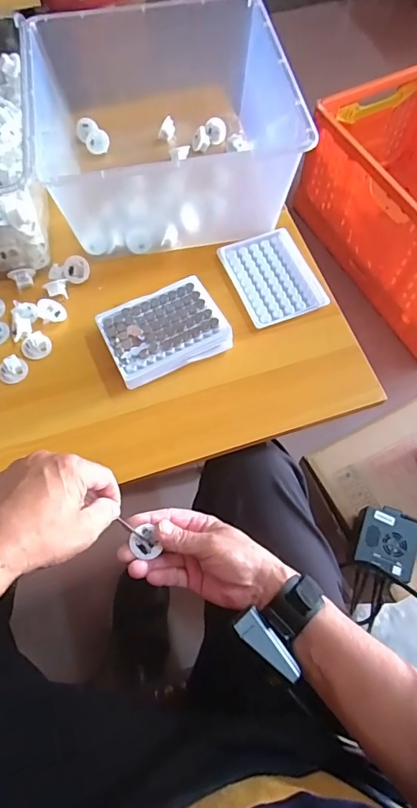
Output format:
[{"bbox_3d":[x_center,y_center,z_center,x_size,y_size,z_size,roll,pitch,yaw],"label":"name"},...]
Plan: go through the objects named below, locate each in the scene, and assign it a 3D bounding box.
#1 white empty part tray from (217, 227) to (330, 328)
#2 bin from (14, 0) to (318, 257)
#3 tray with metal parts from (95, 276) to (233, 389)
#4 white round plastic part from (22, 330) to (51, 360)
[{"bbox_3d":[0.081,-0.164,0.587,0.101,0.012,0.135,-21,68,-9],"label":"white empty part tray"},{"bbox_3d":[-0.057,-0.354,0.597,0.295,0.161,0.267,-10,67,-5],"label":"bin"},{"bbox_3d":[-0.052,-0.086,0.531,0.130,0.029,0.099,-24,68,-10],"label":"tray with metal parts"},{"bbox_3d":[-0.204,-0.069,0.544,0.032,0.013,0.030,0,66,0],"label":"white round plastic part"}]

